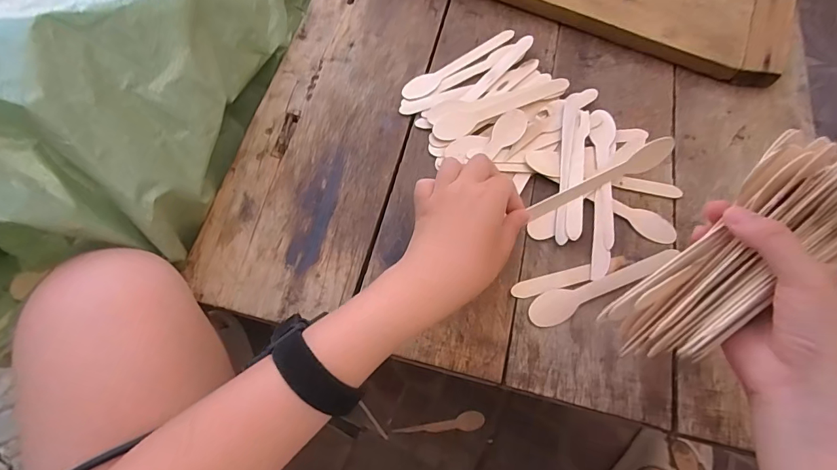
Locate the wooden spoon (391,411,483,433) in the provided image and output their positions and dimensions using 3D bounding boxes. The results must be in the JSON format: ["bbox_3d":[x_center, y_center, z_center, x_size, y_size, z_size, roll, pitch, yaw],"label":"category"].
[{"bbox_3d":[0.035,0.306,0.690,0.144,0.009,0.030,-5,69,-5],"label":"wooden spoon"}]

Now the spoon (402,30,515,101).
[{"bbox_3d":[0.045,-0.195,0.479,0.153,0.004,0.030,-39,75,-16],"label":"spoon"}]

